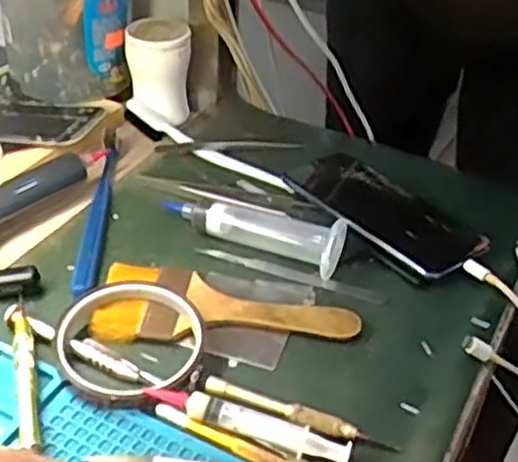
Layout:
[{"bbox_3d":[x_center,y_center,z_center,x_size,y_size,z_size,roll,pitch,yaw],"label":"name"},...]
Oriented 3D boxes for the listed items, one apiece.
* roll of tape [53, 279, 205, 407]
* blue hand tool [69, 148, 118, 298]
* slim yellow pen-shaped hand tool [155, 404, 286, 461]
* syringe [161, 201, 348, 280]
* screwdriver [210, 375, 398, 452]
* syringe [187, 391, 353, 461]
[{"bbox_3d":[-0.077,0.063,0.436,0.086,0.017,0.091,3,39,-3],"label":"roll of tape"},{"bbox_3d":[-0.119,-0.011,0.538,0.014,0.008,0.169,2,39,-4],"label":"blue hand tool"},{"bbox_3d":[-0.004,0.114,0.379,0.114,0.004,0.008,21,41,18],"label":"slim yellow pen-shaped hand tool"},{"bbox_3d":[-0.005,-0.006,0.520,0.132,0.034,0.029,20,41,18],"label":"syringe"},{"bbox_3d":[0.022,0.101,0.403,0.109,0.009,0.012,17,40,14],"label":"screwdriver"},{"bbox_3d":[0.005,0.105,0.390,0.089,0.014,0.017,15,40,12],"label":"syringe"}]

